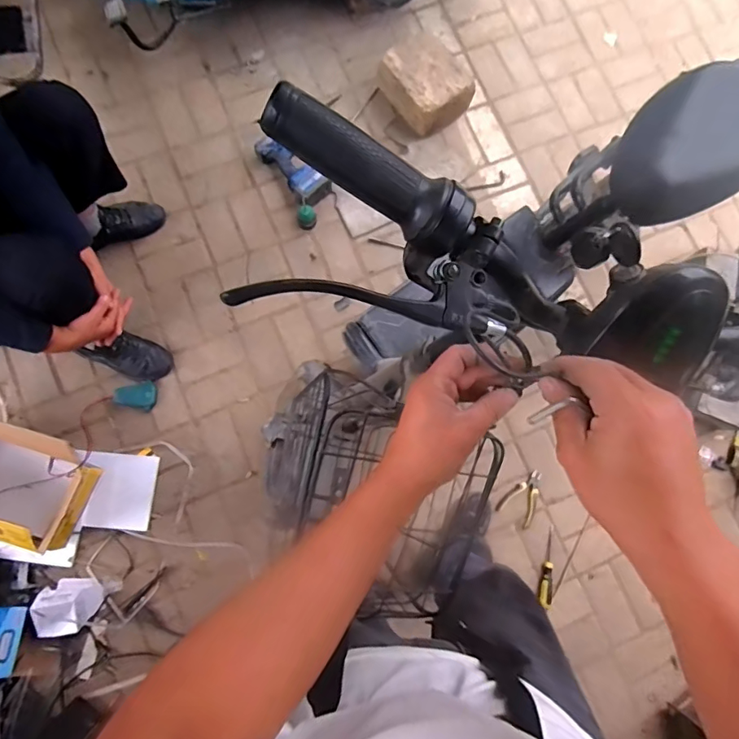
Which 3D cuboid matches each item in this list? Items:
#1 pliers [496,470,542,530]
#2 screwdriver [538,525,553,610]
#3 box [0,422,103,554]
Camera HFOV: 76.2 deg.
[{"bbox_3d":[0.421,0.342,1.265,0.096,0.023,0.145,37,80,2],"label":"pliers"},{"bbox_3d":[0.468,0.517,1.234,0.038,0.031,0.200,13,80,-3],"label":"screwdriver"},{"bbox_3d":[-0.898,0.258,1.124,0.403,0.162,0.242,20,80,-1],"label":"box"}]

